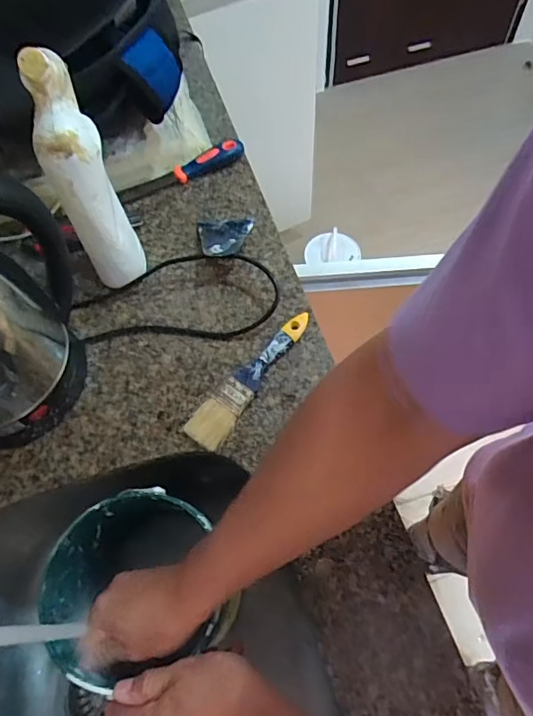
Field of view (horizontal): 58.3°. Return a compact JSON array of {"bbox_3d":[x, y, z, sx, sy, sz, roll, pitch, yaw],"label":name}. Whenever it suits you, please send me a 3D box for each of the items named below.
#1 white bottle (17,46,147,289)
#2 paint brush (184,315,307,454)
[{"bbox_3d":[-0.181,-0.168,0.490,0.058,0.264,0.062,-24,62,-9],"label":"white bottle"},{"bbox_3d":[-0.013,0.019,0.526,0.038,0.016,0.186,35,69,19],"label":"paint brush"}]

